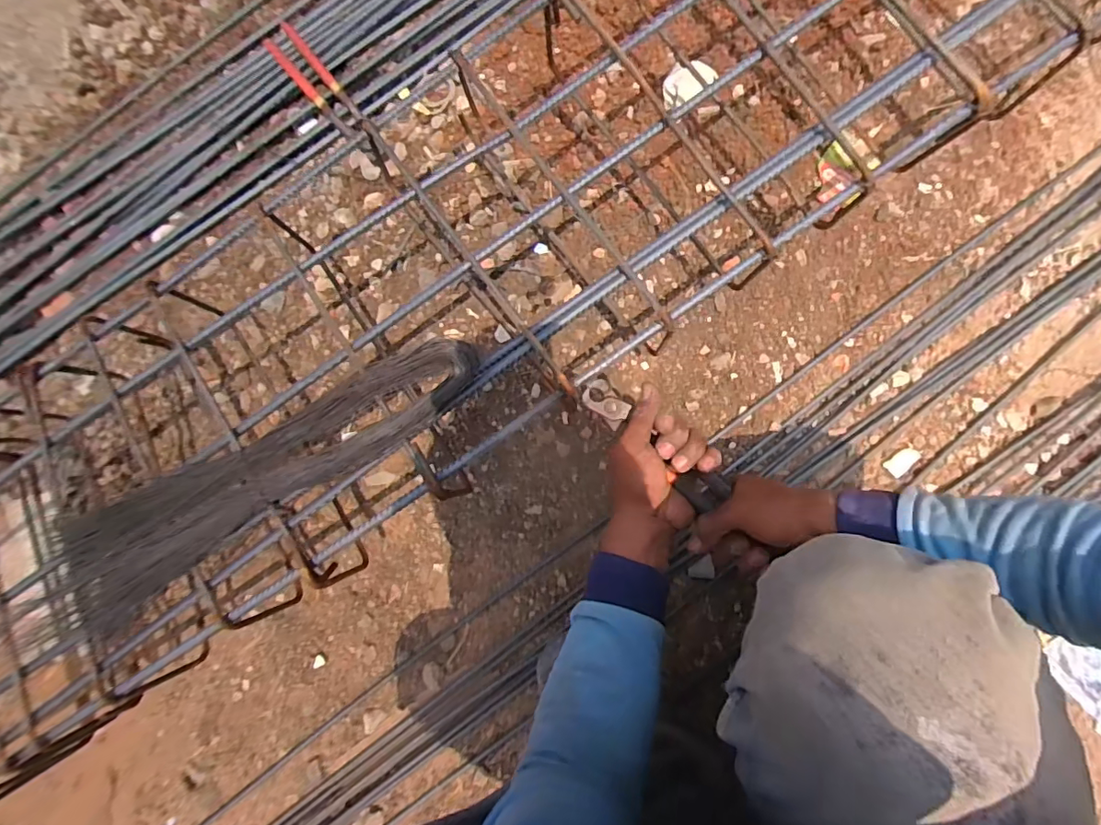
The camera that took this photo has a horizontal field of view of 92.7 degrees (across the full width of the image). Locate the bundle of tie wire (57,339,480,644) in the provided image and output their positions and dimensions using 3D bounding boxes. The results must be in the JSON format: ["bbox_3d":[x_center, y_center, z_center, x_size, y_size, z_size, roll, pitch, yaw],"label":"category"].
[{"bbox_3d":[-0.263,0.062,0.485,0.444,0.051,0.103,-26,81,4],"label":"bundle of tie wire"}]

